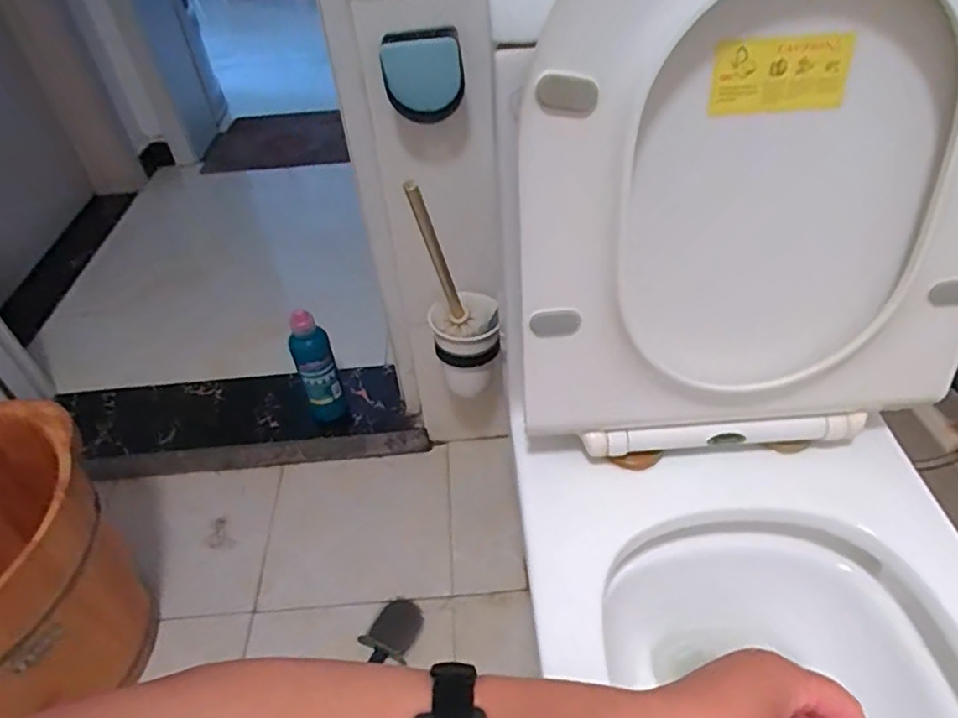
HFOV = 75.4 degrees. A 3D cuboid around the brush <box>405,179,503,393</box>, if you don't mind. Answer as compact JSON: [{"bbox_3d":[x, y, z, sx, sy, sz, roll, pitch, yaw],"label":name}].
[{"bbox_3d":[-0.022,-0.084,0.804,0.094,0.344,0.095,-8,44,-3],"label":"brush"}]

